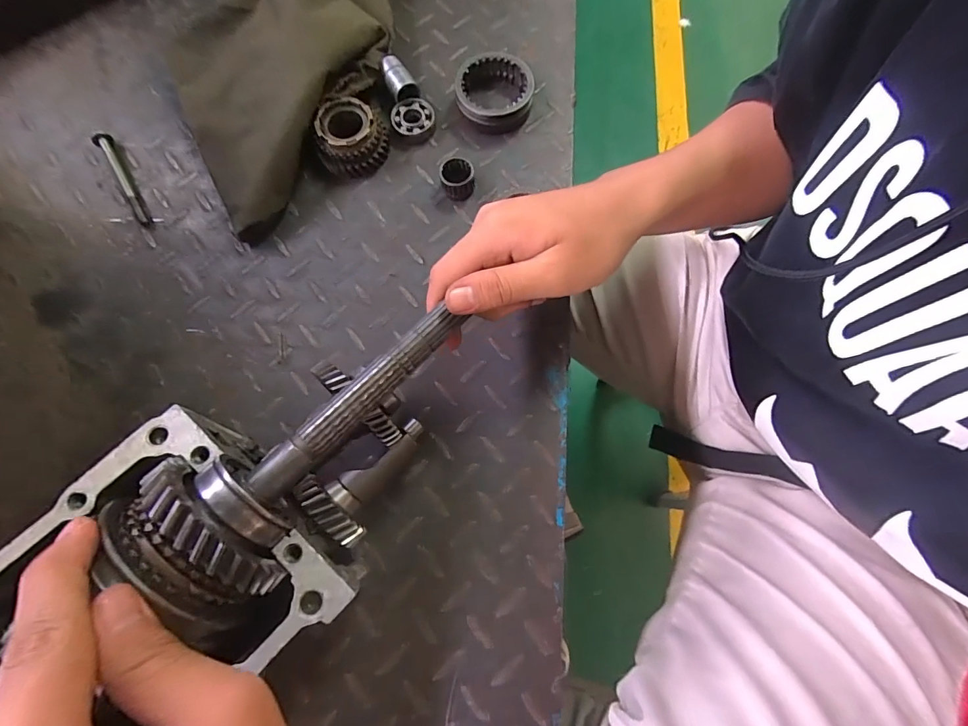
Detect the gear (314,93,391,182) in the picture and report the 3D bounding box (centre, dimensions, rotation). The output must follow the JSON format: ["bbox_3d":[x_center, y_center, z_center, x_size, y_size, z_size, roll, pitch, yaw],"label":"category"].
[{"bbox_3d":[-0.118,-0.203,0.380,0.061,0.038,0.064,-21,74,-5],"label":"gear"}]

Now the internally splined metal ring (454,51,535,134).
[{"bbox_3d":[0.010,-0.248,0.392,0.068,0.029,0.071,0,74,1],"label":"internally splined metal ring"}]

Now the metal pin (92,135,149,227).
[{"bbox_3d":[-0.320,-0.164,0.381,0.015,0.013,0.108,-34,76,-8],"label":"metal pin"}]

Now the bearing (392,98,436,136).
[{"bbox_3d":[-0.065,-0.223,0.393,0.038,0.012,0.035,-17,83,-7],"label":"bearing"}]

